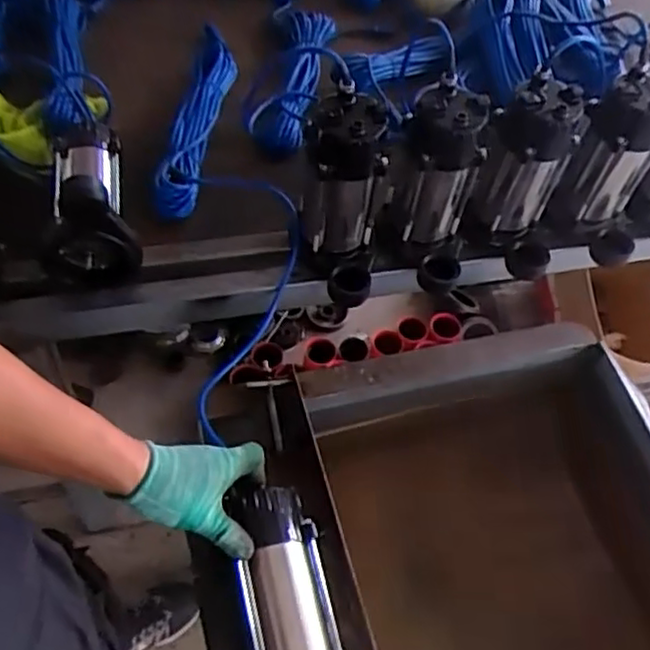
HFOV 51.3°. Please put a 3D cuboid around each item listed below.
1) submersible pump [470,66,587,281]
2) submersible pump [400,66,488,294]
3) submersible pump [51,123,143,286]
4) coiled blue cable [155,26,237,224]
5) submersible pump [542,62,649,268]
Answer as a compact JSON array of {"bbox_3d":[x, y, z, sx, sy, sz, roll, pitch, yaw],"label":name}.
[{"bbox_3d":[0.271,-0.191,0.915,0.130,0.237,0.121,16,56,4],"label":"submersible pump"},{"bbox_3d":[0.144,-0.169,0.881,0.114,0.234,0.130,14,55,3],"label":"submersible pump"},{"bbox_3d":[-0.304,-0.182,0.873,0.101,0.152,0.220,-9,57,-12],"label":"submersible pump"},{"bbox_3d":[-0.186,-0.314,1.020,0.062,0.063,0.367,10,55,0],"label":"coiled blue cable"},{"bbox_3d":[0.412,-0.212,0.957,0.139,0.245,0.107,26,57,11],"label":"submersible pump"}]

